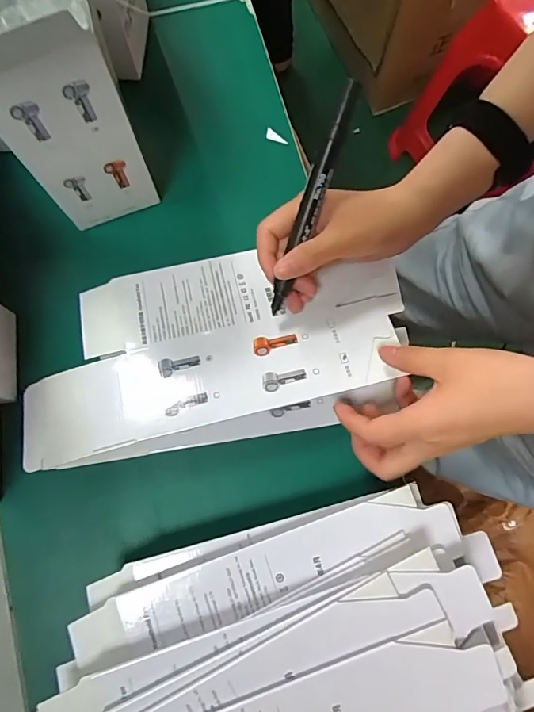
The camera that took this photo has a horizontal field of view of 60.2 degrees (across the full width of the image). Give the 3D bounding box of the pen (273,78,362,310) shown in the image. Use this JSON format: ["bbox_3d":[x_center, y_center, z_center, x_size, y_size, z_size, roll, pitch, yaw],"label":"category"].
[{"bbox_3d":[0.029,-0.102,0.307,0.014,0.012,0.152,21,109,4],"label":"pen"}]

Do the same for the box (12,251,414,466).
[{"bbox_3d":[-0.038,-0.009,0.341,0.278,0.034,0.143,-8,78,-3],"label":"box"}]

